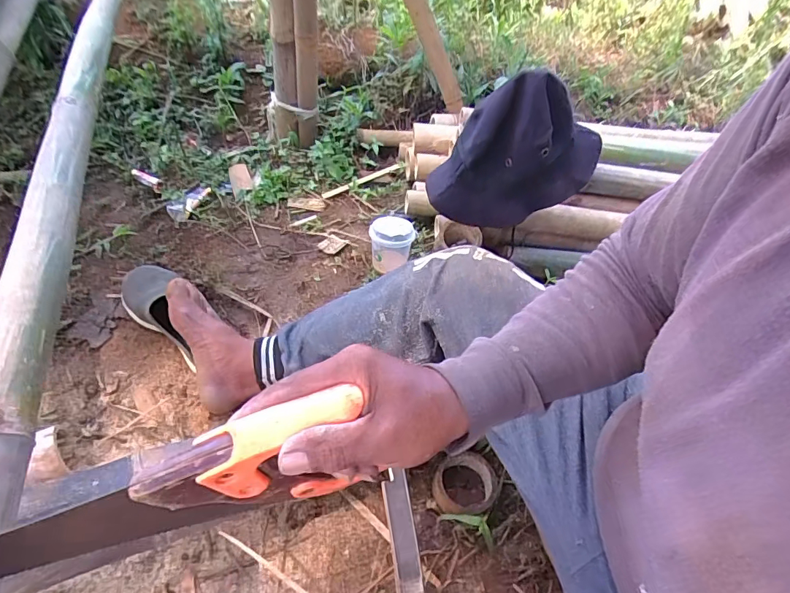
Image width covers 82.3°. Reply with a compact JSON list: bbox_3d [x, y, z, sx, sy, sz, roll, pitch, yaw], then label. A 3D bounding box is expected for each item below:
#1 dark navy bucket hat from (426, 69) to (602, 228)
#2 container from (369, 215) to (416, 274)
[{"bbox_3d":[0.202,-0.231,0.717,0.272,0.208,0.109,-16,49,-19],"label":"dark navy bucket hat"},{"bbox_3d":[-0.006,-0.099,0.888,0.086,0.102,0.074,-24,52,-25],"label":"container"}]

